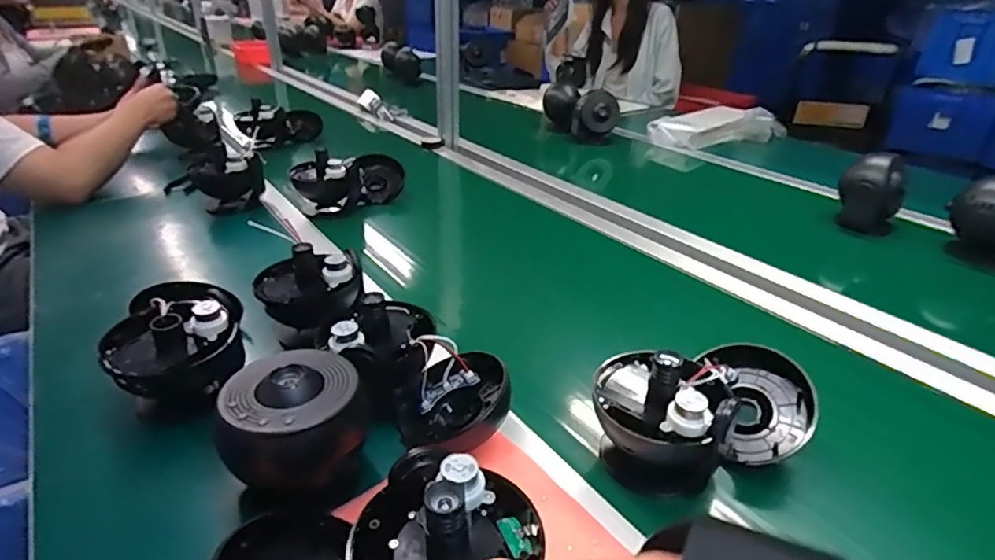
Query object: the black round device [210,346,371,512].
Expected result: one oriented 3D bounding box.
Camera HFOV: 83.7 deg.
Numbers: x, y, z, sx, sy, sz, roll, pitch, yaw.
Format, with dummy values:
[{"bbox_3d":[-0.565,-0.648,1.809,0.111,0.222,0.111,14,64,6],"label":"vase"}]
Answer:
[{"bbox_3d":[-0.159,0.112,0.445,0.099,0.077,0.102,1,30,-1],"label":"black round device"}]

